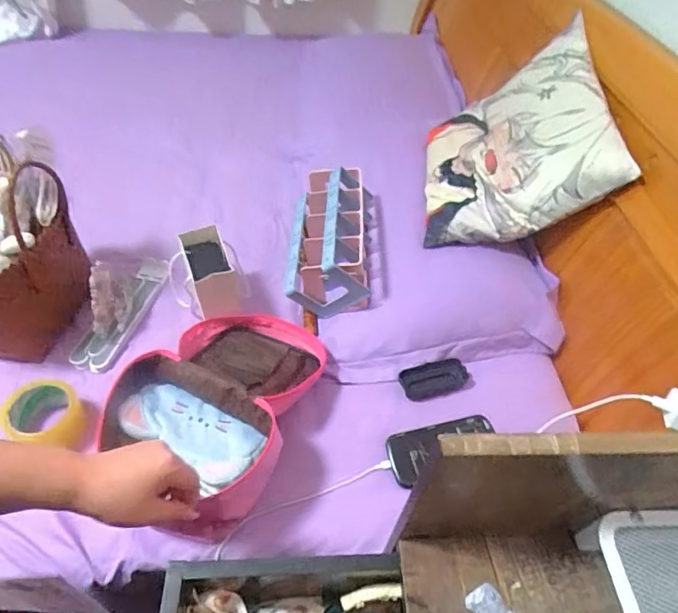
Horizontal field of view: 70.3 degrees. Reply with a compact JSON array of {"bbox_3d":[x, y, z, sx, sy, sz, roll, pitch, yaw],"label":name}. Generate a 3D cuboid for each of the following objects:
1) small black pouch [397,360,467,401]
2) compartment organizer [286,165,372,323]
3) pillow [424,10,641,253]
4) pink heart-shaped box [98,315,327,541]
[{"bbox_3d":[0.158,0.120,0.799,0.104,0.022,0.061,-8,50,-12],"label":"small black pouch"},{"bbox_3d":[-0.014,-0.126,0.902,0.154,0.143,0.244,3,48,-2],"label":"compartment organizer"},{"bbox_3d":[0.301,-0.289,0.866,0.080,0.360,0.340,12,65,-38],"label":"pillow"},{"bbox_3d":[-0.179,0.129,0.726,0.250,0.113,0.364,16,49,10],"label":"pink heart-shaped box"}]

